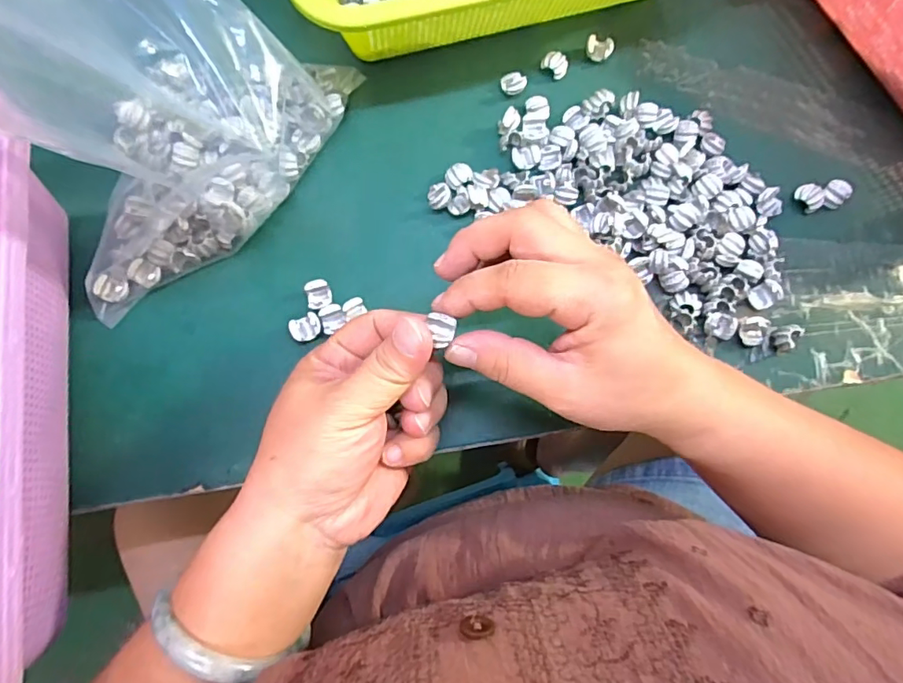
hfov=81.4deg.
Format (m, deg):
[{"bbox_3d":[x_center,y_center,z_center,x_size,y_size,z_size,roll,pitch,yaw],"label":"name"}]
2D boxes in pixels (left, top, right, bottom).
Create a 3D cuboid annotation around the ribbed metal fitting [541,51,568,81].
[{"bbox_3d":[0.068,-0.181,0.342,0.017,0.005,0.014,35,79,6],"label":"ribbed metal fitting"}]

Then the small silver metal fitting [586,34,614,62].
[{"bbox_3d":[0.098,-0.194,0.348,0.018,0.008,0.014,23,78,4],"label":"small silver metal fitting"}]

